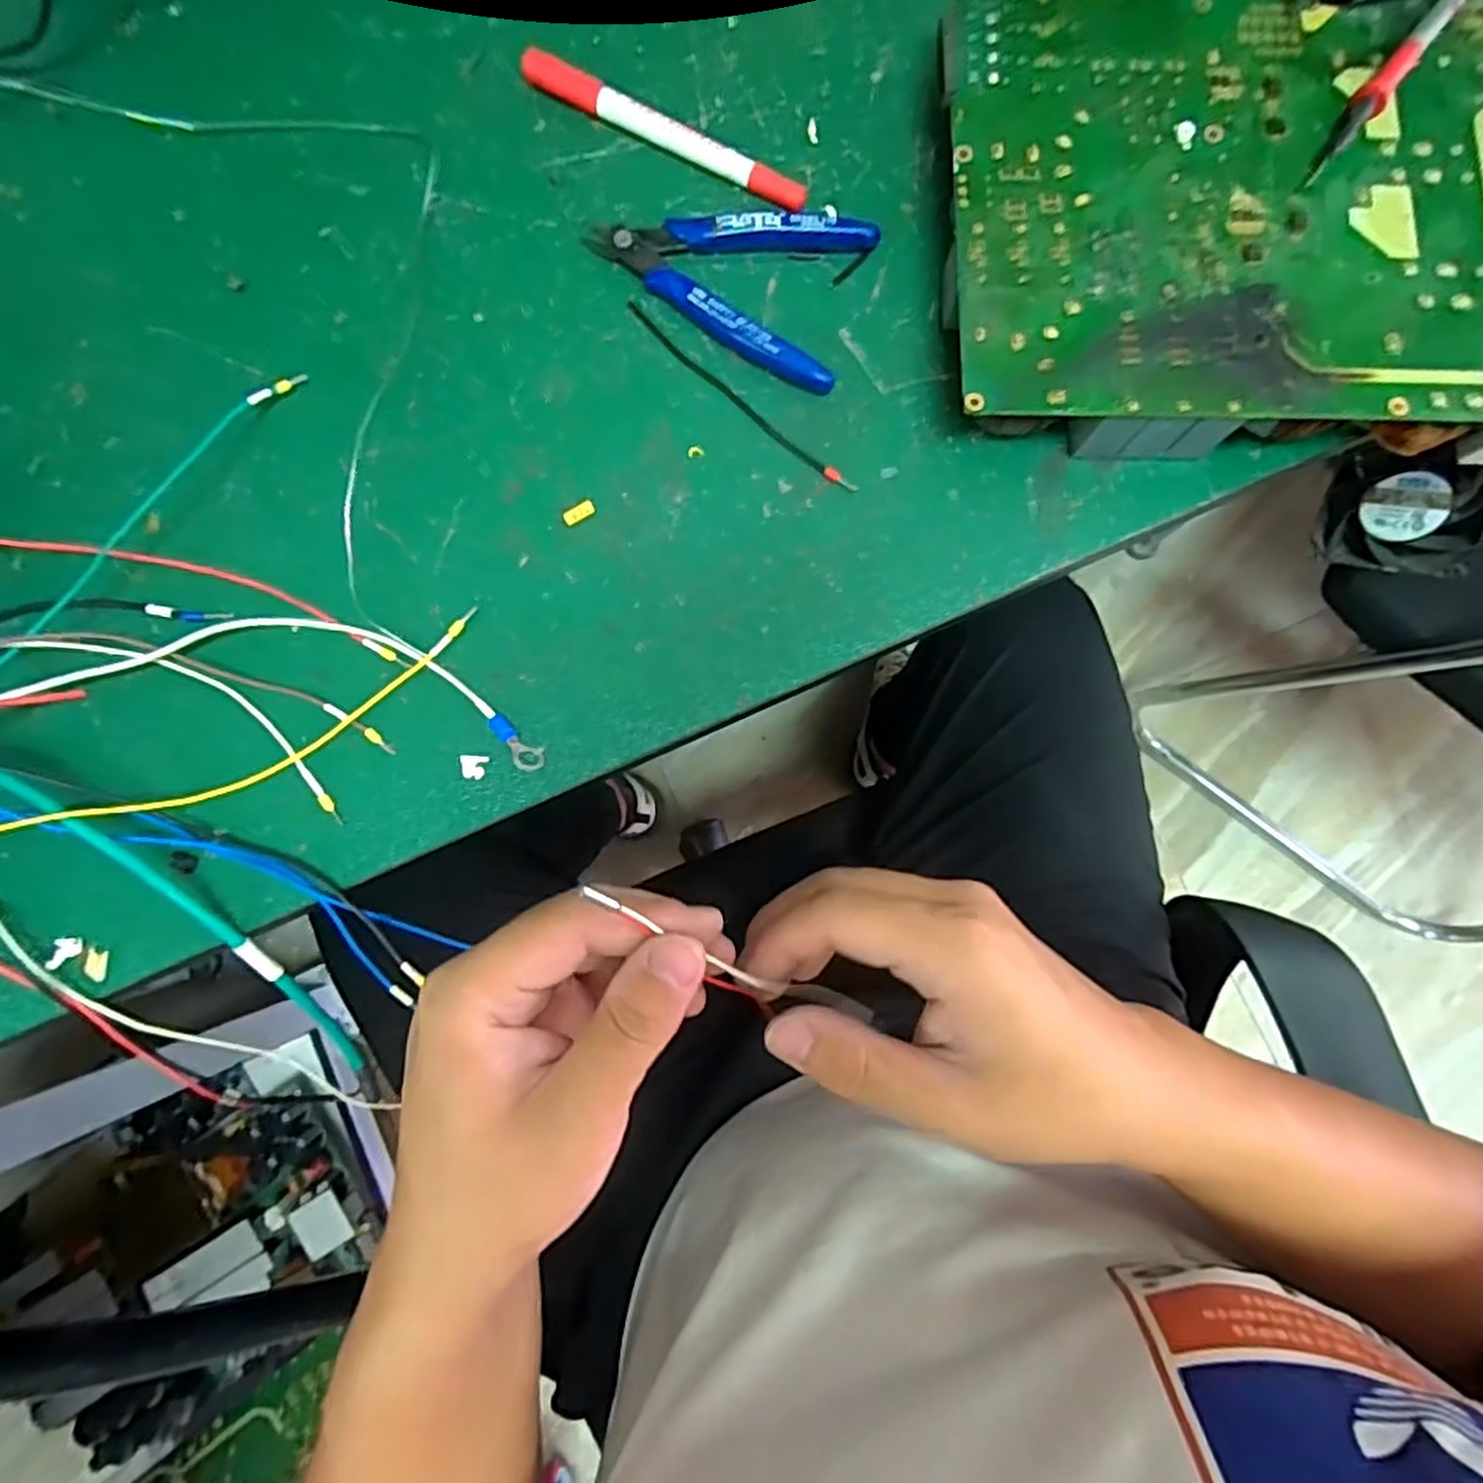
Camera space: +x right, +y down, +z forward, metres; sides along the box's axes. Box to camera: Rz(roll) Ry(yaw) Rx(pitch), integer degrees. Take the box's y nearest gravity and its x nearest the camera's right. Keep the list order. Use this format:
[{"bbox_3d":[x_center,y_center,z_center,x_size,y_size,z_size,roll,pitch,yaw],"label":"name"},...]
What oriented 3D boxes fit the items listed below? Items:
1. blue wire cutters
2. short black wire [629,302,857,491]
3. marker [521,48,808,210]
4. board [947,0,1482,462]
[{"bbox_3d":[-0.008,-0.200,0.320,0.116,0.015,0.077,14,82,1],"label":"blue wire cutters"},{"bbox_3d":[-0.001,-0.147,0.318,0.128,0.004,0.007,42,84,4],"label":"short black wire"},{"bbox_3d":[-0.033,-0.268,0.326,0.135,0.011,0.016,28,83,3],"label":"marker"},{"bbox_3d":[0.255,-0.220,0.313,0.344,0.038,0.205,0,82,-1],"label":"board"}]

